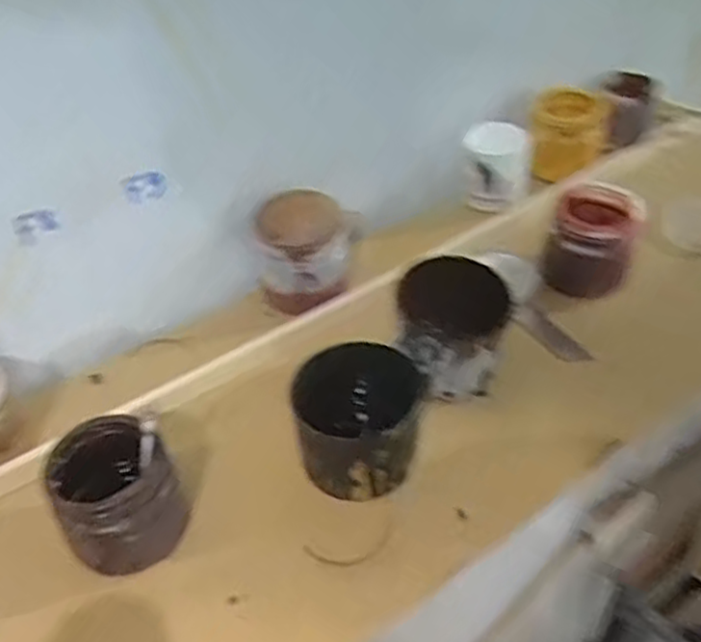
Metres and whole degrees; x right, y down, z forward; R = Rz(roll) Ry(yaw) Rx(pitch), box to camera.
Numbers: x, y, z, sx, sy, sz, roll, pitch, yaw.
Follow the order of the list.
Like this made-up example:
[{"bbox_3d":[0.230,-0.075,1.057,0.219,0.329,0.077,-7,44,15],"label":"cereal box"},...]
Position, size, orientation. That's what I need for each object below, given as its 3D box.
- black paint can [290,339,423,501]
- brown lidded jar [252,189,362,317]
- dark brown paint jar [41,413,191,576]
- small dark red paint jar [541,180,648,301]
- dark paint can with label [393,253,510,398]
[{"bbox_3d":[0.004,0.050,0.378,0.066,0.052,0.066,-3,39,3],"label":"black paint can"},{"bbox_3d":[-0.026,-0.043,0.468,0.051,0.064,0.049,-3,39,3],"label":"brown lidded jar"},{"bbox_3d":[-0.107,0.080,0.343,0.053,0.059,0.051,-3,39,3],"label":"dark brown paint jar"},{"bbox_3d":[0.155,-0.050,0.474,0.051,0.062,0.053,-3,39,3],"label":"small dark red paint jar"},{"bbox_3d":[0.058,0.004,0.416,0.055,0.057,0.059,8,41,16],"label":"dark paint can with label"}]

